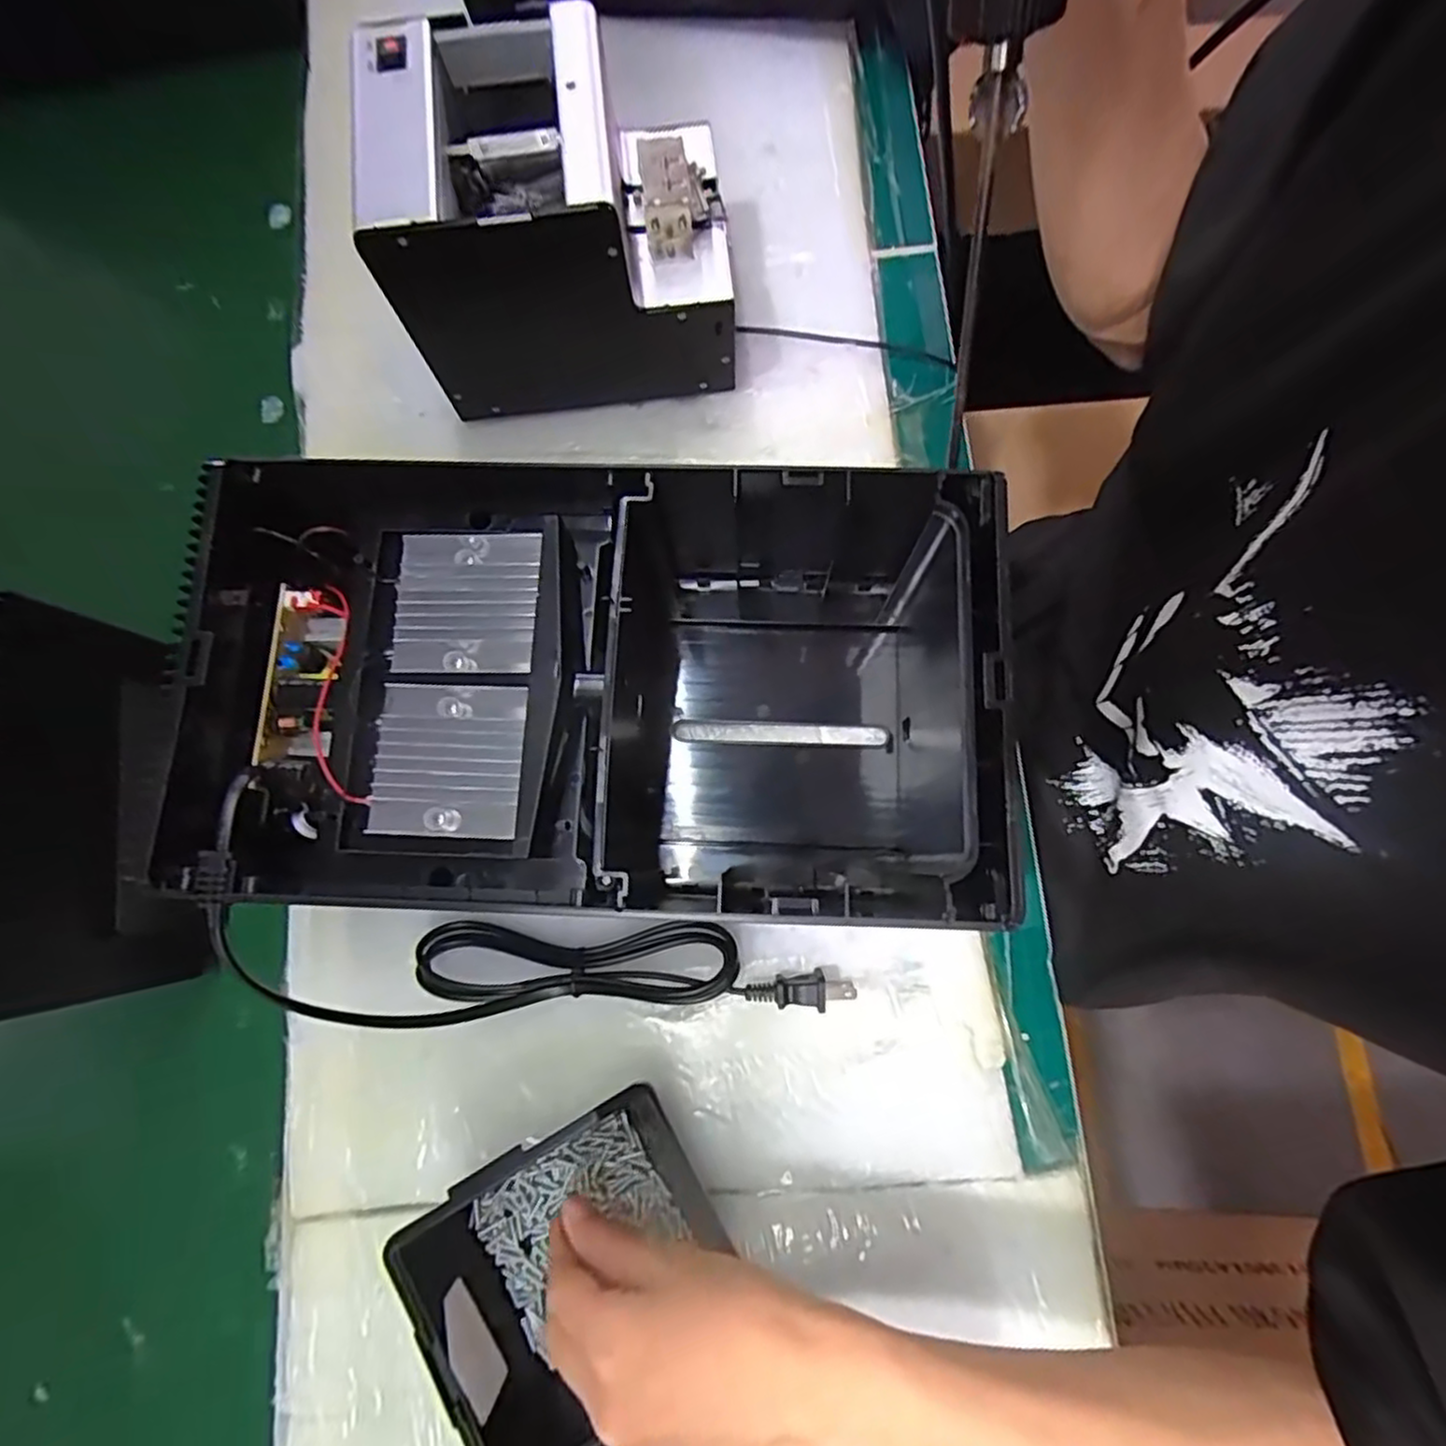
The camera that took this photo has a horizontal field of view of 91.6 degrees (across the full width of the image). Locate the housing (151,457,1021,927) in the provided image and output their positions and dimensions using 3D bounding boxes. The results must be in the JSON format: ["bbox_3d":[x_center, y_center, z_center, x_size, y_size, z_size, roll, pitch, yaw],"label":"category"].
[{"bbox_3d":[-0.058,-0.019,0.356,0.363,0.140,0.214,1,79,1],"label":"housing"}]

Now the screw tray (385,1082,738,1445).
[{"bbox_3d":[-0.075,0.260,0.340,0.136,0.063,0.119,-31,80,-5],"label":"screw tray"}]

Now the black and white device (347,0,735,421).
[{"bbox_3d":[-0.091,-0.278,0.401,0.181,0.141,0.124,-7,79,0],"label":"black and white device"}]

